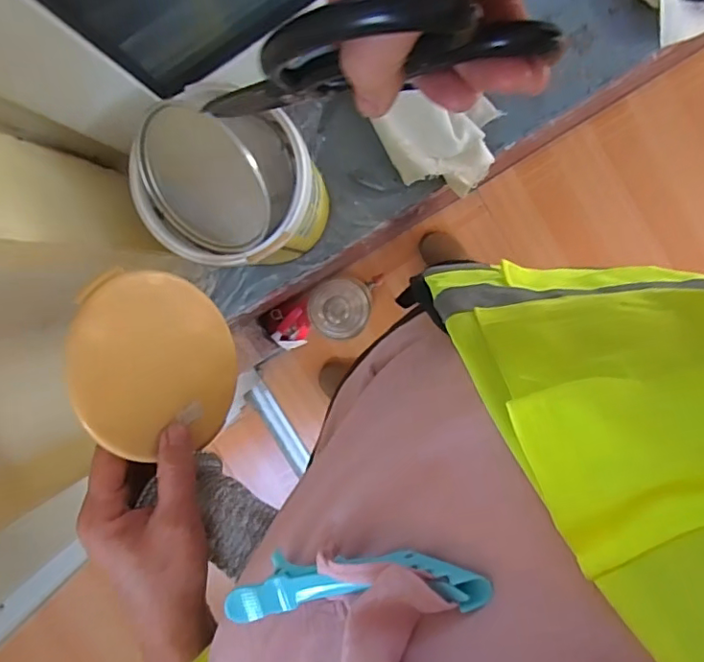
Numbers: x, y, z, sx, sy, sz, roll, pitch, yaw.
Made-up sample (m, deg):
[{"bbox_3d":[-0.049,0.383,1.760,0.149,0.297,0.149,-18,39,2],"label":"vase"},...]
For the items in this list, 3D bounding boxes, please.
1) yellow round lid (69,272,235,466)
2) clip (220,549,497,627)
[{"bbox_3d":[-0.125,0.020,0.360,0.005,0.113,0.114,-8,86,40],"label":"yellow round lid"},{"bbox_3d":[0.001,0.098,0.214,0.107,0.027,0.017,-18,95,27],"label":"clip"}]

